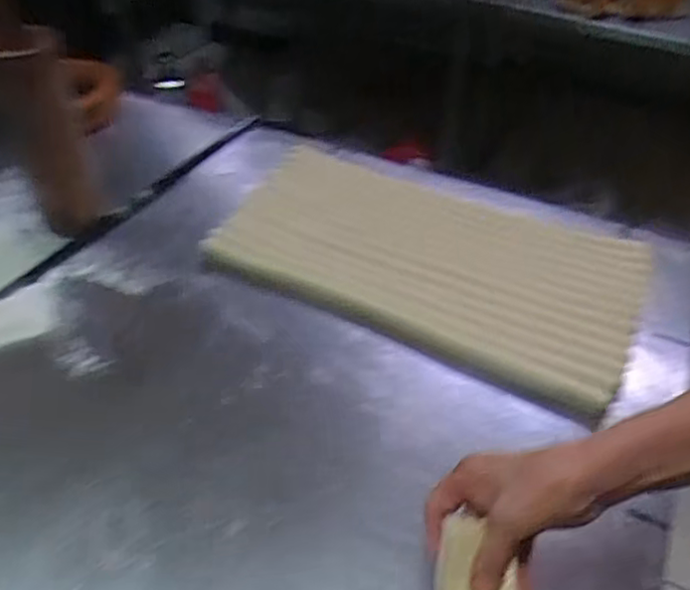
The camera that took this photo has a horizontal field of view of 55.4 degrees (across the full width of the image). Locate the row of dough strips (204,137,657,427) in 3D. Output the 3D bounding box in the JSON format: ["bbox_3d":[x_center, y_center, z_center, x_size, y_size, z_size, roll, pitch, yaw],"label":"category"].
[{"bbox_3d":[0.095,-0.053,0.783,0.480,0.026,0.267,21,48,19],"label":"row of dough strips"}]

